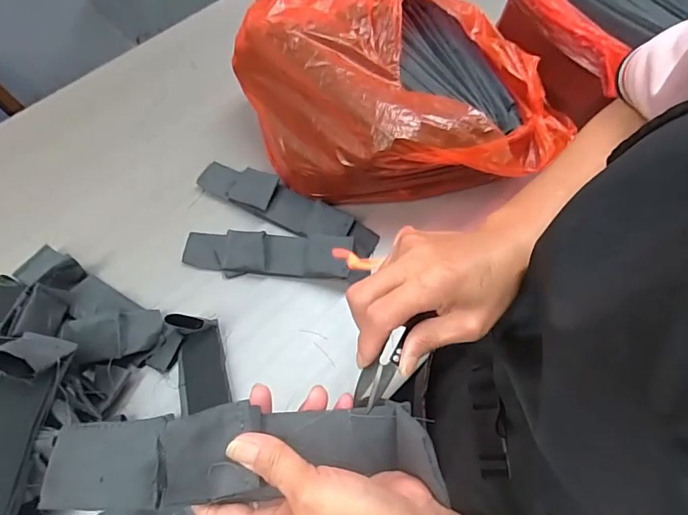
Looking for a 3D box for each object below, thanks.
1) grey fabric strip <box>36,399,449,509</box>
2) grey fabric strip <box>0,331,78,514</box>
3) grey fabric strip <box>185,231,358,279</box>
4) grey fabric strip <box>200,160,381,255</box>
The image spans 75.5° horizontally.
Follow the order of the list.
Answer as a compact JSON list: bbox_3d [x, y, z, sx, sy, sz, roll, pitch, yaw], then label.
[{"bbox_3d":[-0.048,0.107,0.245,0.201,0.030,0.046,1,66,-11],"label":"grey fabric strip"},{"bbox_3d":[-0.277,0.139,0.349,0.065,0.054,0.157,17,84,5],"label":"grey fabric strip"},{"bbox_3d":[-0.089,-0.004,0.500,0.192,0.031,0.048,3,65,13],"label":"grey fabric strip"},{"bbox_3d":[-0.070,-0.062,0.521,0.227,0.031,0.047,27,68,10],"label":"grey fabric strip"}]

